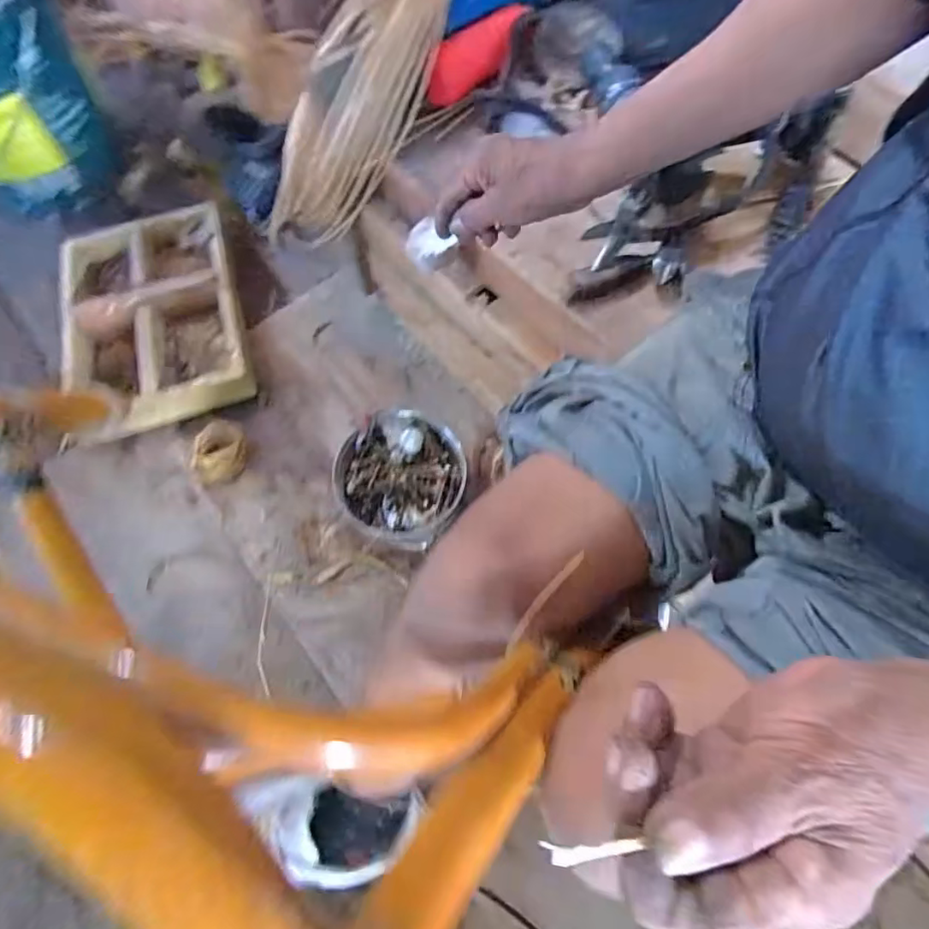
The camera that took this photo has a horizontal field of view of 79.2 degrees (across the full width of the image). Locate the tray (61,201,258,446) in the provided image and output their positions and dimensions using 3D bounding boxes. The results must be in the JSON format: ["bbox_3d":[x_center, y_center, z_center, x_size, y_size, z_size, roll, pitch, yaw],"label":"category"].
[{"bbox_3d":[-0.472,-0.237,0.862,0.245,0.072,0.375,-21,71,-6],"label":"tray"}]

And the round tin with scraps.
[{"bbox_3d":[-0.085,0.021,0.750,0.163,0.077,0.166,0,70,1],"label":"round tin with scraps"}]

